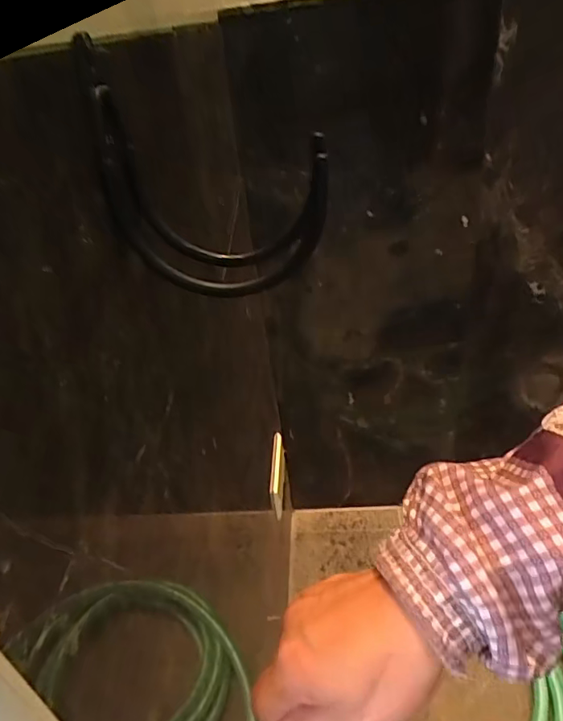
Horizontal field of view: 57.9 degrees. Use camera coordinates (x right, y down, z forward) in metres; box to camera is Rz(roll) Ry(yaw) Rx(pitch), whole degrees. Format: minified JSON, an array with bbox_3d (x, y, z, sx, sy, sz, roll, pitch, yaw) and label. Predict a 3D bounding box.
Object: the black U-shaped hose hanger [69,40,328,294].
[{"bbox_3d":[-0.042,-0.125,0.338,0.144,0.155,0.056,-2,34,9],"label":"black U-shaped hose hanger"}]

